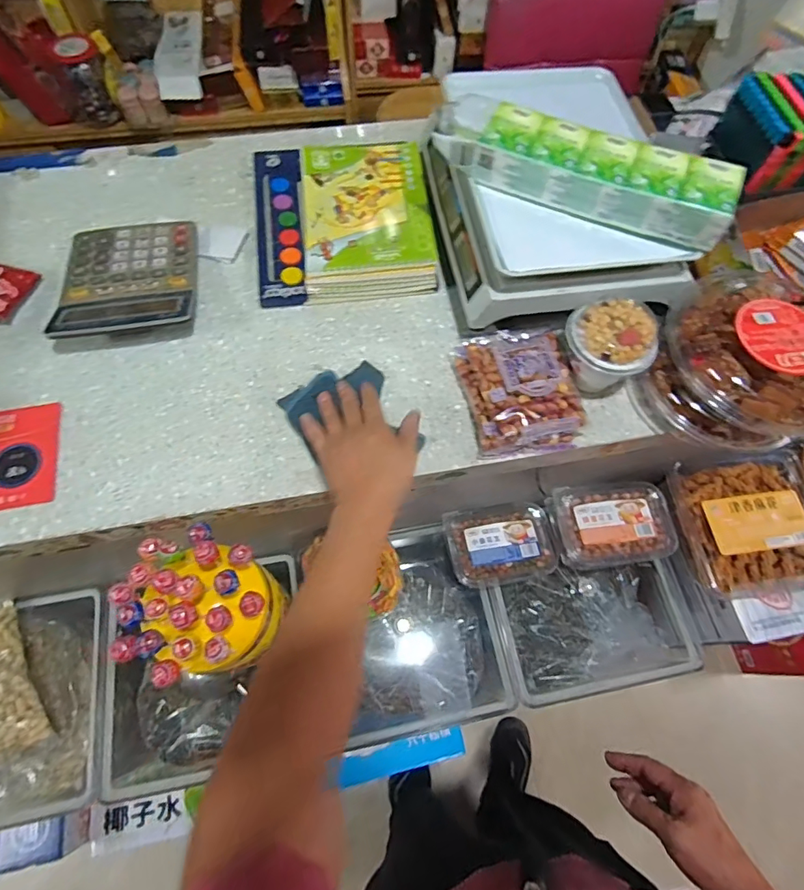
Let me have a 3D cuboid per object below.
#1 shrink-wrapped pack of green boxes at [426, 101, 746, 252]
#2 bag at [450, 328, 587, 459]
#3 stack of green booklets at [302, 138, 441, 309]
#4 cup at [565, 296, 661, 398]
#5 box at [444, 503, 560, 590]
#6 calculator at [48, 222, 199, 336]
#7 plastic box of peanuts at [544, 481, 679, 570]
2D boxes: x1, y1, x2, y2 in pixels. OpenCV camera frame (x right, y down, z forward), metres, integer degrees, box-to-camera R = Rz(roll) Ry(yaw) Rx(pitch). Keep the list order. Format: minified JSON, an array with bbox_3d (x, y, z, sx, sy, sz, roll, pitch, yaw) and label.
[{"bbox_3d":[0.192,-0.298,0.526,0.307,0.053,0.077,23,67,7],"label":"shrink-wrapped pack of green boxes"},{"bbox_3d":[0.131,-0.064,0.558,0.115,0.050,0.147,-12,67,-7],"label":"bag"},{"bbox_3d":[-0.050,-0.311,0.660,0.167,0.040,0.250,-5,67,-5],"label":"stack of green booklets"},{"bbox_3d":[0.227,-0.103,0.560,0.082,0.101,0.088,-39,73,-17],"label":"cup"},{"bbox_3d":[0.153,0.160,0.778,0.166,0.065,0.116,-8,67,-6],"label":"box"},{"bbox_3d":[-0.338,-0.208,0.606,0.154,0.046,0.190,-10,67,-7],"label":"calculator"},{"bbox_3d":[0.317,0.120,0.747,0.170,0.055,0.124,-7,67,-5],"label":"plastic box of peanuts"}]

